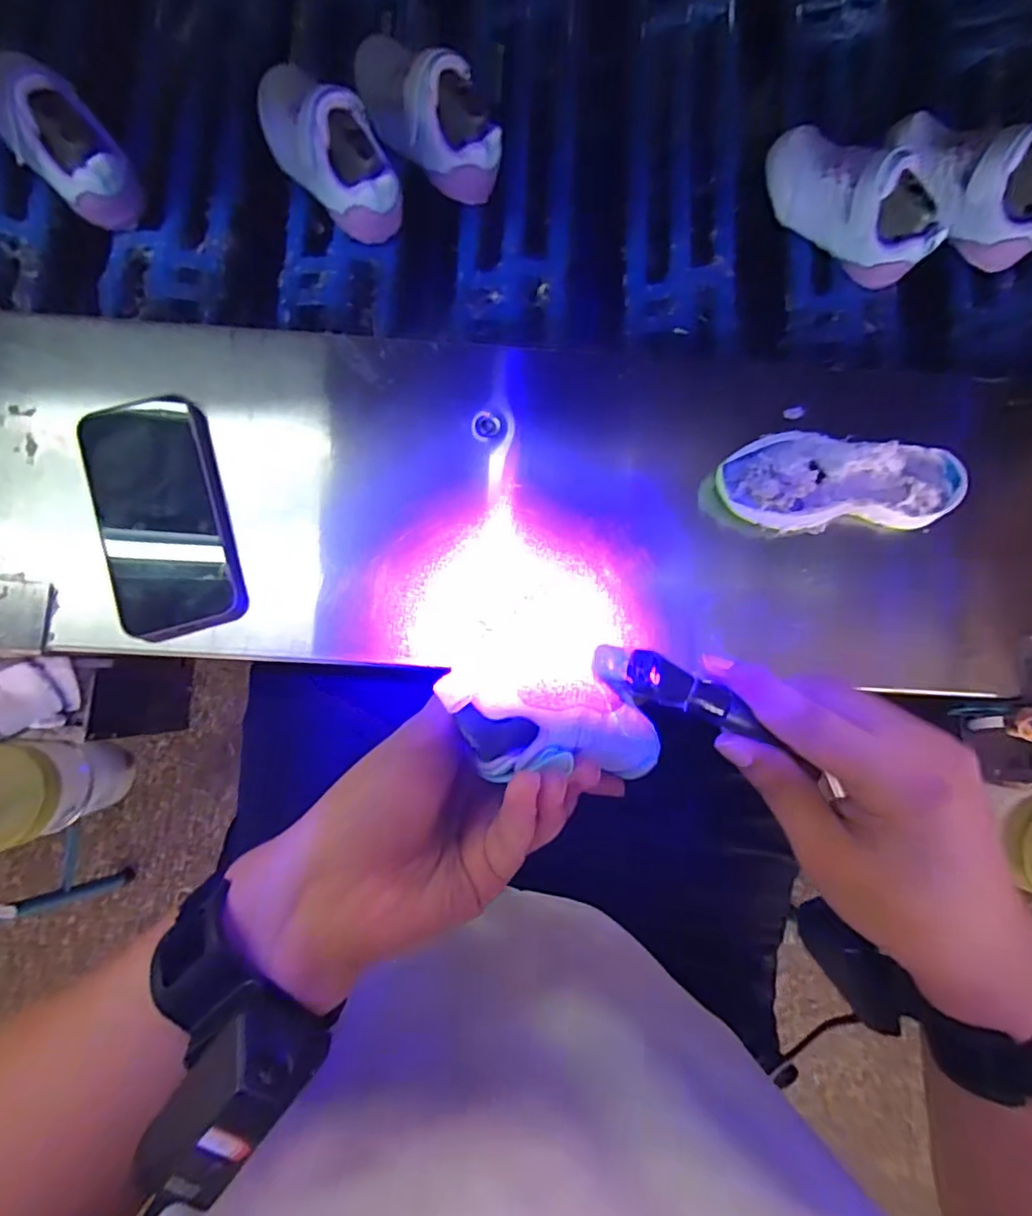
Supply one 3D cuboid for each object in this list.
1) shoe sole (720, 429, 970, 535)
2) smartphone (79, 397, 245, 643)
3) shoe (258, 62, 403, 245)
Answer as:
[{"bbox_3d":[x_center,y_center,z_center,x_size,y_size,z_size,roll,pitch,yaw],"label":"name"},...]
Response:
[{"bbox_3d":[0.229,-0.089,0.410,0.168,0.033,0.067,-1,94,1],"label":"shoe sole"},{"bbox_3d":[-0.242,-0.062,0.405,0.079,0.015,0.161,-15,86,-9],"label":"smartphone"},{"bbox_3d":[-0.146,-0.356,0.455,0.064,0.072,0.141,-43,92,4],"label":"shoe"}]

